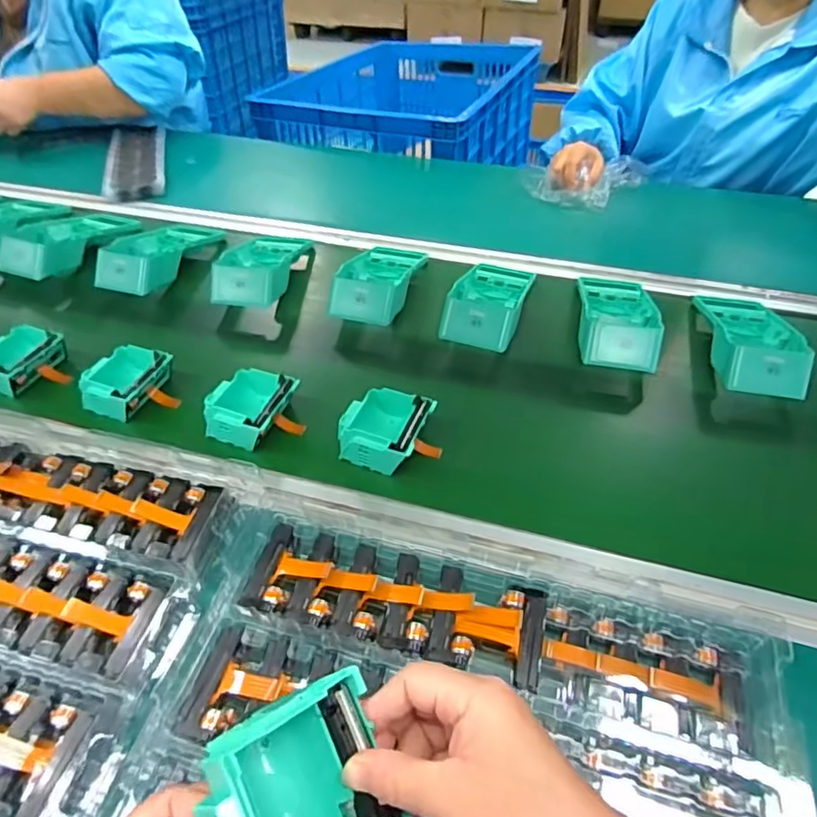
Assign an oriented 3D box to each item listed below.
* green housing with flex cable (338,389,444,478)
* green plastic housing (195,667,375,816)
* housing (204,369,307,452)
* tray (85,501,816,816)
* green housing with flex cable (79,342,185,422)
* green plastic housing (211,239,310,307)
[{"bbox_3d":[-0.017,0.021,0.524,0.088,0.037,0.075,20,50,19],"label":"green housing with flex cable"},{"bbox_3d":[-0.049,0.176,0.261,0.080,0.046,0.080,-21,70,-34],"label":"green plastic housing"},{"bbox_3d":[-0.151,0.006,0.552,0.093,0.048,0.078,15,48,15],"label":"housing"},{"bbox_3d":[0.024,0.218,0.331,0.385,0.039,0.264,12,48,12],"label":"tray"},{"bbox_3d":[-0.284,-0.025,0.578,0.089,0.046,0.081,10,47,11],"label":"green housing with flex cable"},{"bbox_3d":[-0.189,-0.187,0.733,0.095,0.043,0.175,2,34,3],"label":"green plastic housing"}]

